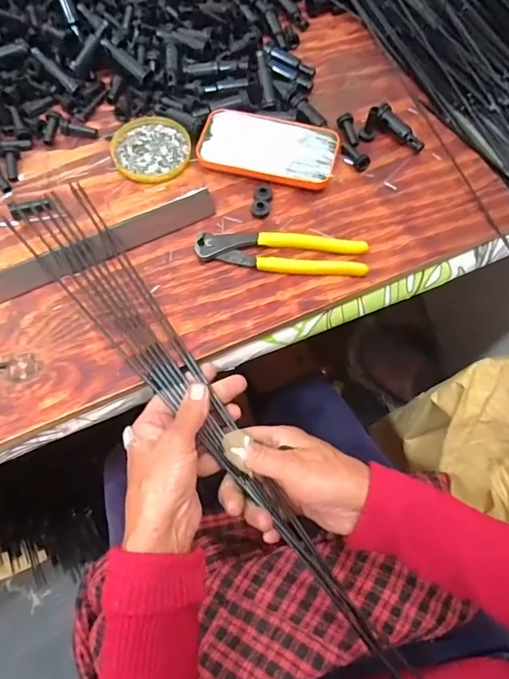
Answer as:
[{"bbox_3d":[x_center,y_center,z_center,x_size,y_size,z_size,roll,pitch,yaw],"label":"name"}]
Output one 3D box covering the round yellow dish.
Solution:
[{"bbox_3d":[-0.113,-0.210,0.524,0.082,0.011,0.085,0,66,-1],"label":"round yellow dish"}]

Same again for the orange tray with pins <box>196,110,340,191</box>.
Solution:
[{"bbox_3d":[0.016,-0.208,0.520,0.145,0.012,0.081,11,67,4],"label":"orange tray with pins"}]

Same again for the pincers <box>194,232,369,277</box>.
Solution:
[{"bbox_3d":[0.026,-0.085,0.472,0.164,0.012,0.039,5,66,1],"label":"pincers"}]

